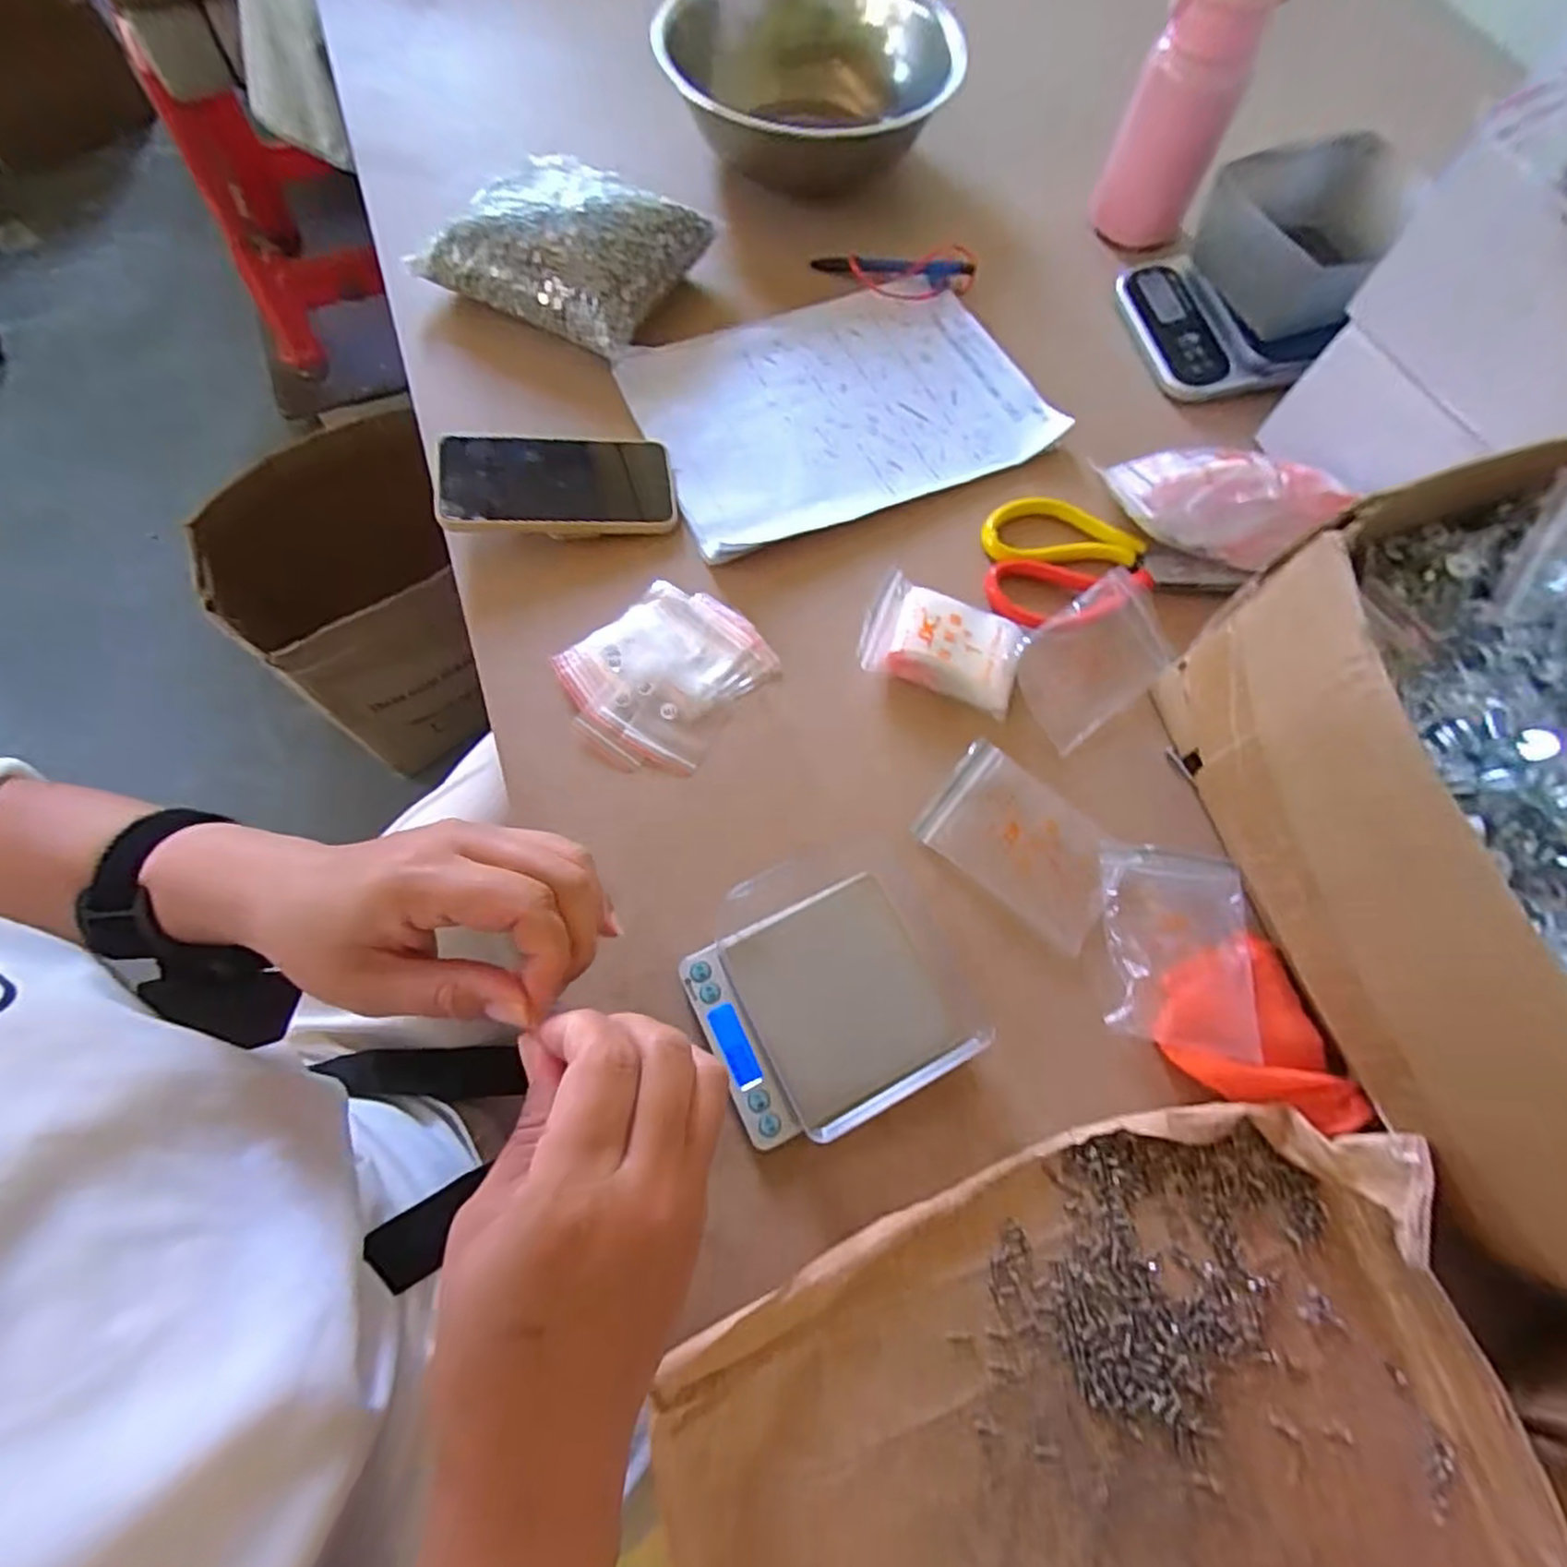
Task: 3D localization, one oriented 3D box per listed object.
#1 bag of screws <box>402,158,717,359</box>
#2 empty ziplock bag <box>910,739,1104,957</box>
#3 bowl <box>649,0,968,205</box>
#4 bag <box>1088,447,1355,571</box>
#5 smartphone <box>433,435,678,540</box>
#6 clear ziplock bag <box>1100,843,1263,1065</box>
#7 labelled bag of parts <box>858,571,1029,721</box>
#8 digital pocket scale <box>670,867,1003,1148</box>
[{"bbox_3d":[-0.179,-0.431,0.574,0.193,0.072,0.148,25,71,8],"label":"bag of screws"},{"bbox_3d":[0.147,0.035,0.436,0.117,0.011,0.076,37,73,12],"label":"empty ziplock bag"},{"bbox_3d":[0.019,-0.636,0.658,0.259,0.084,0.250,0,69,-1],"label":"bowl"},{"bbox_3d":[0.294,-0.200,0.500,0.128,0.070,0.081,9,69,2],"label":"bag"},{"bbox_3d":[-0.157,-0.210,0.501,0.157,0.015,0.079,-5,73,-16],"label":"smartphone"},{"bbox_3d":[0.227,0.092,0.412,0.079,0.014,0.116,9,69,2],"label":"clear ziplock bag"},{"bbox_3d":[0.106,-0.094,0.476,0.101,0.019,0.070,19,70,6],"label":"labelled bag of parts"},{"bbox_3d":[0.022,0.122,0.389,0.125,0.033,0.112,-24,72,-10],"label":"digital pocket scale"}]

